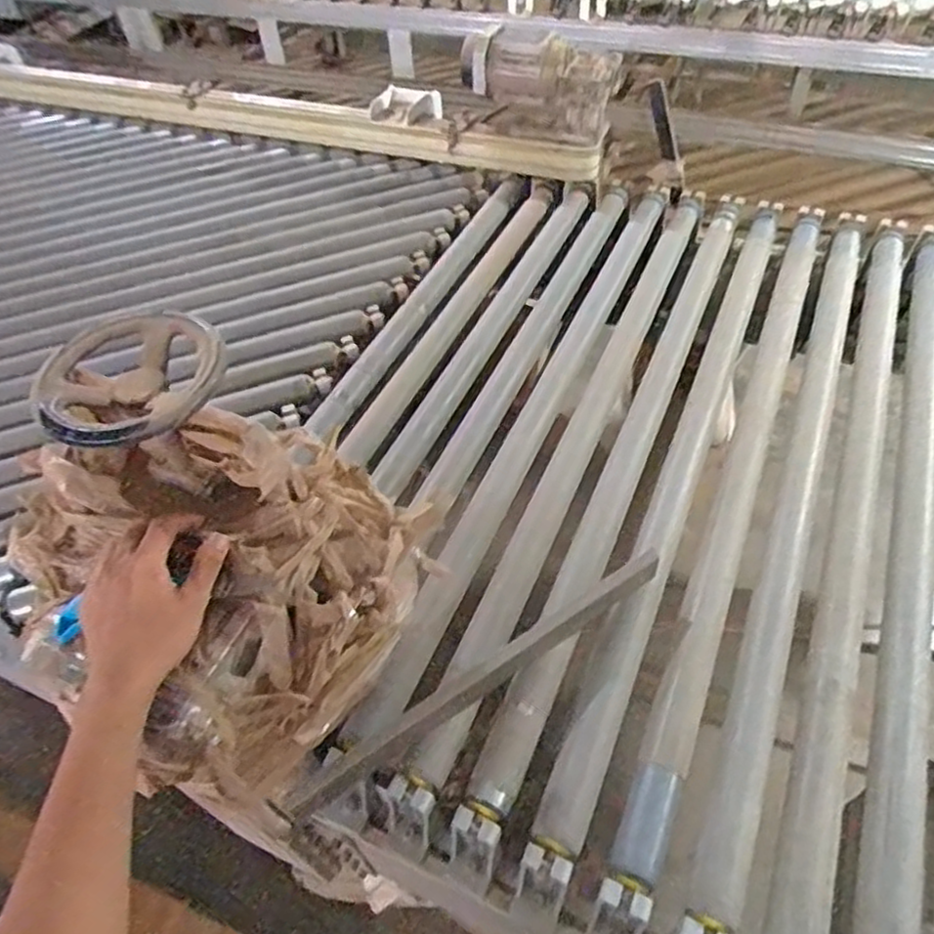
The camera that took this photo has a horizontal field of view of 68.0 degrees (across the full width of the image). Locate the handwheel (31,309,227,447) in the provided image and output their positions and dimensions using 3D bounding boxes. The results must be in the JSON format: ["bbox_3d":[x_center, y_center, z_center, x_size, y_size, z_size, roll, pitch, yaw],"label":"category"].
[{"bbox_3d":[-0.285,-0.092,0.610,0.161,0.043,0.166,-3,52,4],"label":"handwheel"}]

